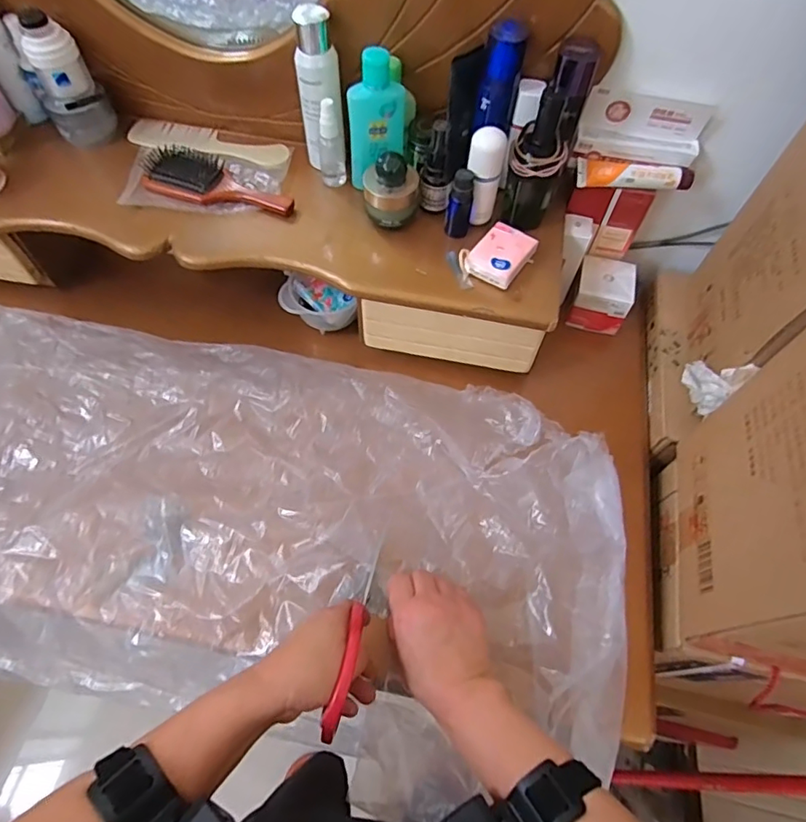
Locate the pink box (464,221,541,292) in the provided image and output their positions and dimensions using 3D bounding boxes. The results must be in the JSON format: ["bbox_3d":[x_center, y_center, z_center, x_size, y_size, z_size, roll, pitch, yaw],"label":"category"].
[{"bbox_3d":[0.111,-0.176,0.594,0.054,0.019,0.079,32,65,15],"label":"pink box"}]

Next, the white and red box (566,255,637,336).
[{"bbox_3d":[0.271,-0.158,0.722,0.072,0.068,0.070,16,62,7],"label":"white and red box"}]

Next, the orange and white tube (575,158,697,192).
[{"bbox_3d":[0.269,-0.272,0.614,0.128,0.021,0.030,10,61,4],"label":"orange and white tube"}]

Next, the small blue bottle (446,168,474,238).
[{"bbox_3d":[0.066,-0.234,0.599,0.029,0.069,0.030,10,61,4],"label":"small blue bottle"}]

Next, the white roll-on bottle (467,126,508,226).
[{"bbox_3d":[0.088,-0.258,0.589,0.041,0.096,0.037,10,61,4],"label":"white roll-on bottle"}]

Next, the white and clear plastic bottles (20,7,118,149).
[{"bbox_3d":[-0.415,-0.406,0.648,0.074,0.127,0.065,-30,66,-17],"label":"white and clear plastic bottles"}]

